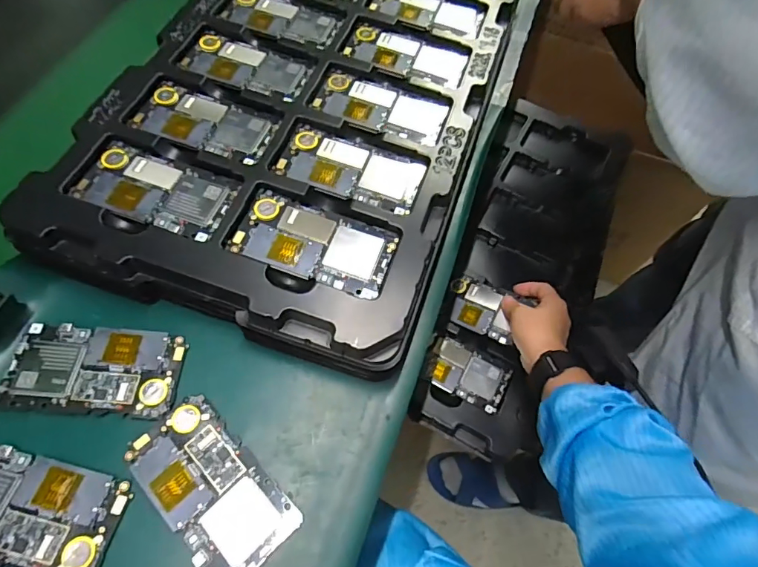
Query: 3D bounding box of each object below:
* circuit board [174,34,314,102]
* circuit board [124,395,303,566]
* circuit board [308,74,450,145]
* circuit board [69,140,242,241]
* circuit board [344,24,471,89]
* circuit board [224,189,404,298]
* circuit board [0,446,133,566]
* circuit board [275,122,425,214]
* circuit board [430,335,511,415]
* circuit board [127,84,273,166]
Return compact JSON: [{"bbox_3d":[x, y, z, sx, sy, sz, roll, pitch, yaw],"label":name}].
[{"bbox_3d":[-0.129,-0.216,0.446,0.120,0.007,0.057,15,63,6],"label":"circuit board"},{"bbox_3d":[-0.118,0.142,0.317,0.122,0.007,0.066,42,69,18],"label":"circuit board"},{"bbox_3d":[0.002,-0.168,0.437,0.126,0.004,0.065,16,60,1],"label":"circuit board"},{"bbox_3d":[-0.185,-0.079,0.376,0.124,0.010,0.065,17,64,7],"label":"circuit board"},{"bbox_3d":[0.030,-0.238,0.470,0.123,0.005,0.060,18,64,8],"label":"circuit board"},{"bbox_3d":[-0.052,-0.032,0.366,0.124,0.010,0.063,18,64,7],"label":"circuit board"},{"bbox_3d":[-0.239,0.153,0.305,0.123,0.014,0.064,14,63,5],"label":"circuit board"},{"bbox_3d":[-0.024,-0.102,0.401,0.125,0.009,0.064,16,64,6],"label":"circuit board"},{"bbox_3d":[0.110,0.112,0.553,0.093,0.005,0.063,25,65,11],"label":"circuit board"},{"bbox_3d":[-0.160,-0.148,0.411,0.121,0.008,0.059,16,64,6],"label":"circuit board"}]

